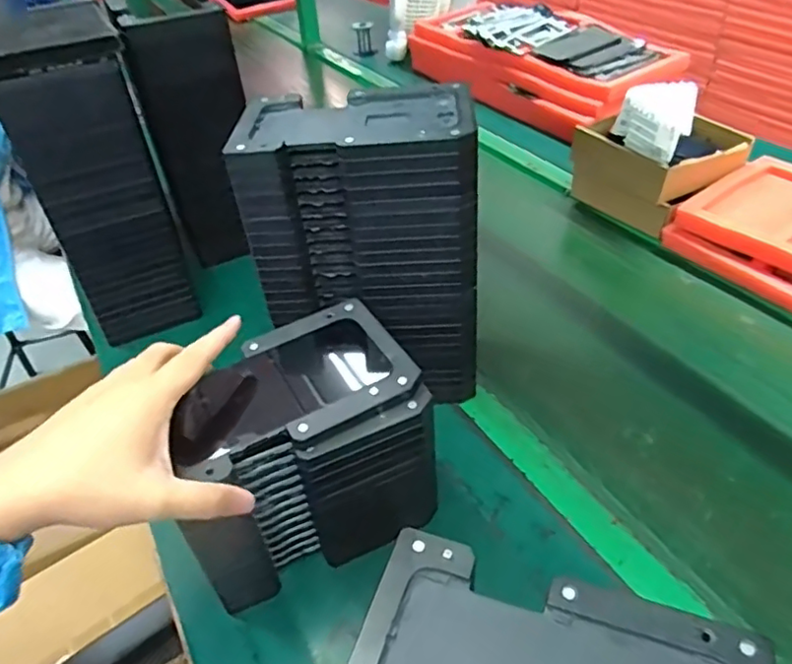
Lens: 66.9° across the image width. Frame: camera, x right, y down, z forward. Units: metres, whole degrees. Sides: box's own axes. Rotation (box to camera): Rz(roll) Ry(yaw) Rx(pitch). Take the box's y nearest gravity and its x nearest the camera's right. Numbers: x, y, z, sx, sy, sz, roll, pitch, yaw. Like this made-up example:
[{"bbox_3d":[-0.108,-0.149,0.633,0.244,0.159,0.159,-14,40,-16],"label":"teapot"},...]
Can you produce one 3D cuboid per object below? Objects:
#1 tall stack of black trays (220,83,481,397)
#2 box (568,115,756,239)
[{"bbox_3d":[-0.020,-0.065,0.557,0.192,0.271,0.116,1,42,8],"label":"tall stack of black trays"},{"bbox_3d":[0.365,-0.237,0.834,0.188,0.089,0.176,-27,46,-22],"label":"box"}]

